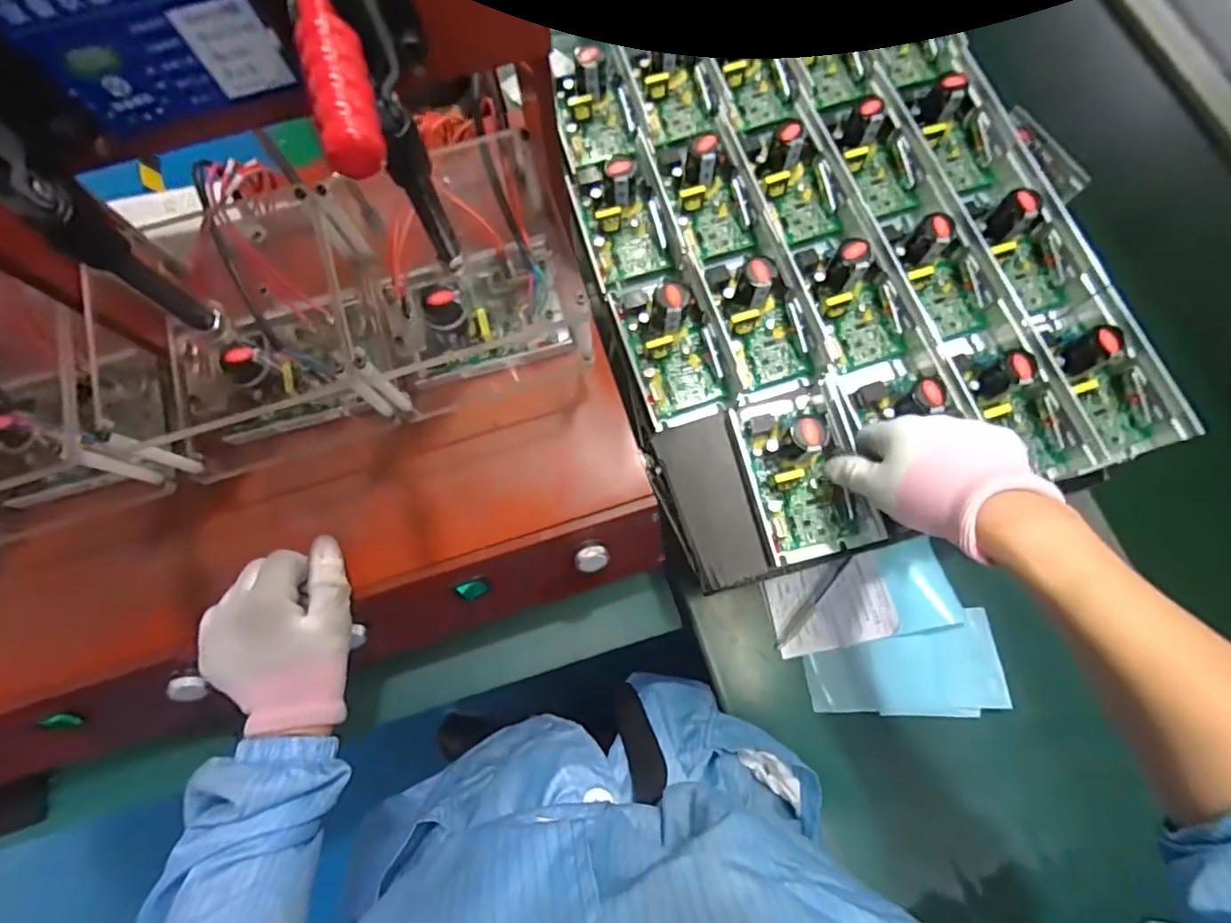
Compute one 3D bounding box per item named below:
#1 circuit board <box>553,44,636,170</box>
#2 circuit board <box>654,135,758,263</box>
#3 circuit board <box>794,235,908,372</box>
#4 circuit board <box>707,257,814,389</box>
[{"bbox_3d":[-0.022,-0.330,0.517,0.061,0.041,0.100,-14,75,-3],"label":"circuit board"},{"bbox_3d":[0.077,-0.251,0.497,0.060,0.037,0.130,-19,75,-4],"label":"circuit board"},{"bbox_3d":[0.197,-0.140,0.471,0.063,0.051,0.120,-20,75,-4],"label":"circuit board"},{"bbox_3d":[0.118,-0.123,0.465,0.062,0.045,0.114,-18,75,-4],"label":"circuit board"}]

